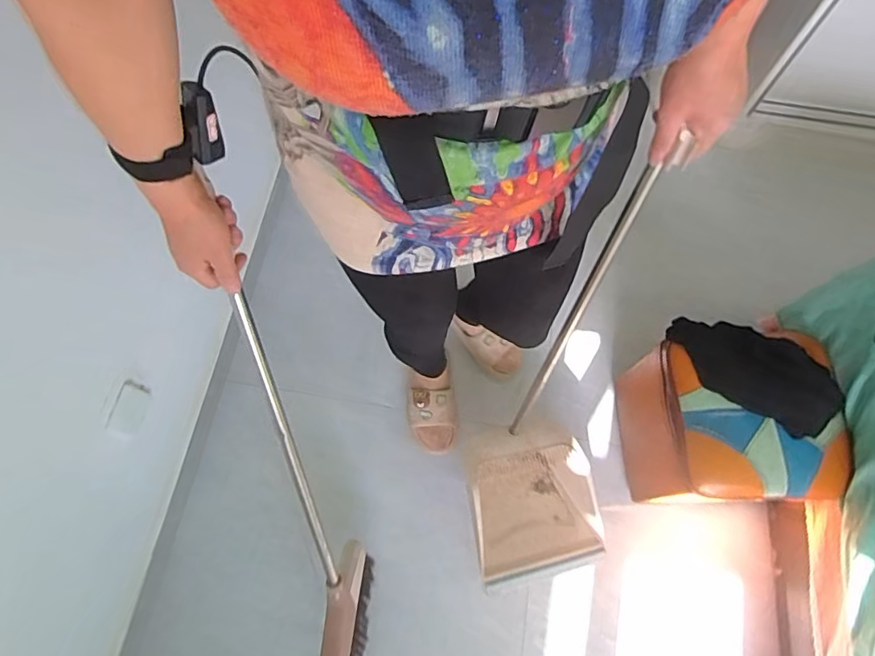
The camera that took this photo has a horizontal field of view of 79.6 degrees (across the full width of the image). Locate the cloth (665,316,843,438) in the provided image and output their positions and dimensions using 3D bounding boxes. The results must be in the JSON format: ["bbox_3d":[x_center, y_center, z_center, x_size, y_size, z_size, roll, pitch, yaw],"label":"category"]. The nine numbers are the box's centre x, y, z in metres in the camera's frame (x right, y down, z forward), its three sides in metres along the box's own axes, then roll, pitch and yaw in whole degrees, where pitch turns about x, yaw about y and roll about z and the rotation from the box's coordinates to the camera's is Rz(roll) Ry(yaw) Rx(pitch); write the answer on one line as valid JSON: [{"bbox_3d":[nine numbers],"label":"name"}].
[{"bbox_3d":[0.556,0.071,0.941,0.292,0.051,0.155,35,72,25],"label":"cloth"}]

